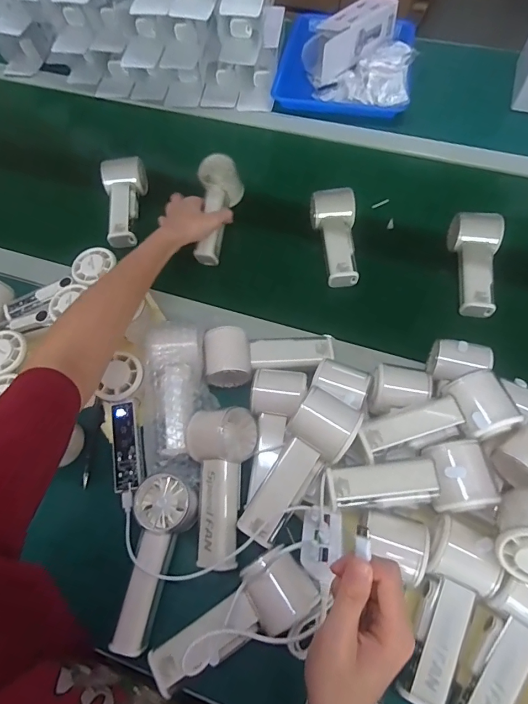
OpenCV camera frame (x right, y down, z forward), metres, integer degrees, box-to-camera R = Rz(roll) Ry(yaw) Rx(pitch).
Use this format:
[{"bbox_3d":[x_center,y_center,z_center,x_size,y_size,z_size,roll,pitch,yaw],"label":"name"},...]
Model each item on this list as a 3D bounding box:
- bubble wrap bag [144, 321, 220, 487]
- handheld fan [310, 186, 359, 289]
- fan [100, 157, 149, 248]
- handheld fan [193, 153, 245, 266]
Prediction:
[{"bbox_3d":[-0.095,0.049,0.463,0.077,0.046,0.179,-2,75,-1],"label":"bubble wrap bag"},{"bbox_3d":[0.100,-0.164,0.585,0.061,0.044,0.141,-1,61,0],"label":"handheld fan"},{"bbox_3d":[-0.218,-0.229,0.647,0.061,0.043,0.150,-2,73,0],"label":"fan"},{"bbox_3d":[-0.072,-0.203,0.605,0.058,0.045,0.151,10,86,6],"label":"handheld fan"}]

